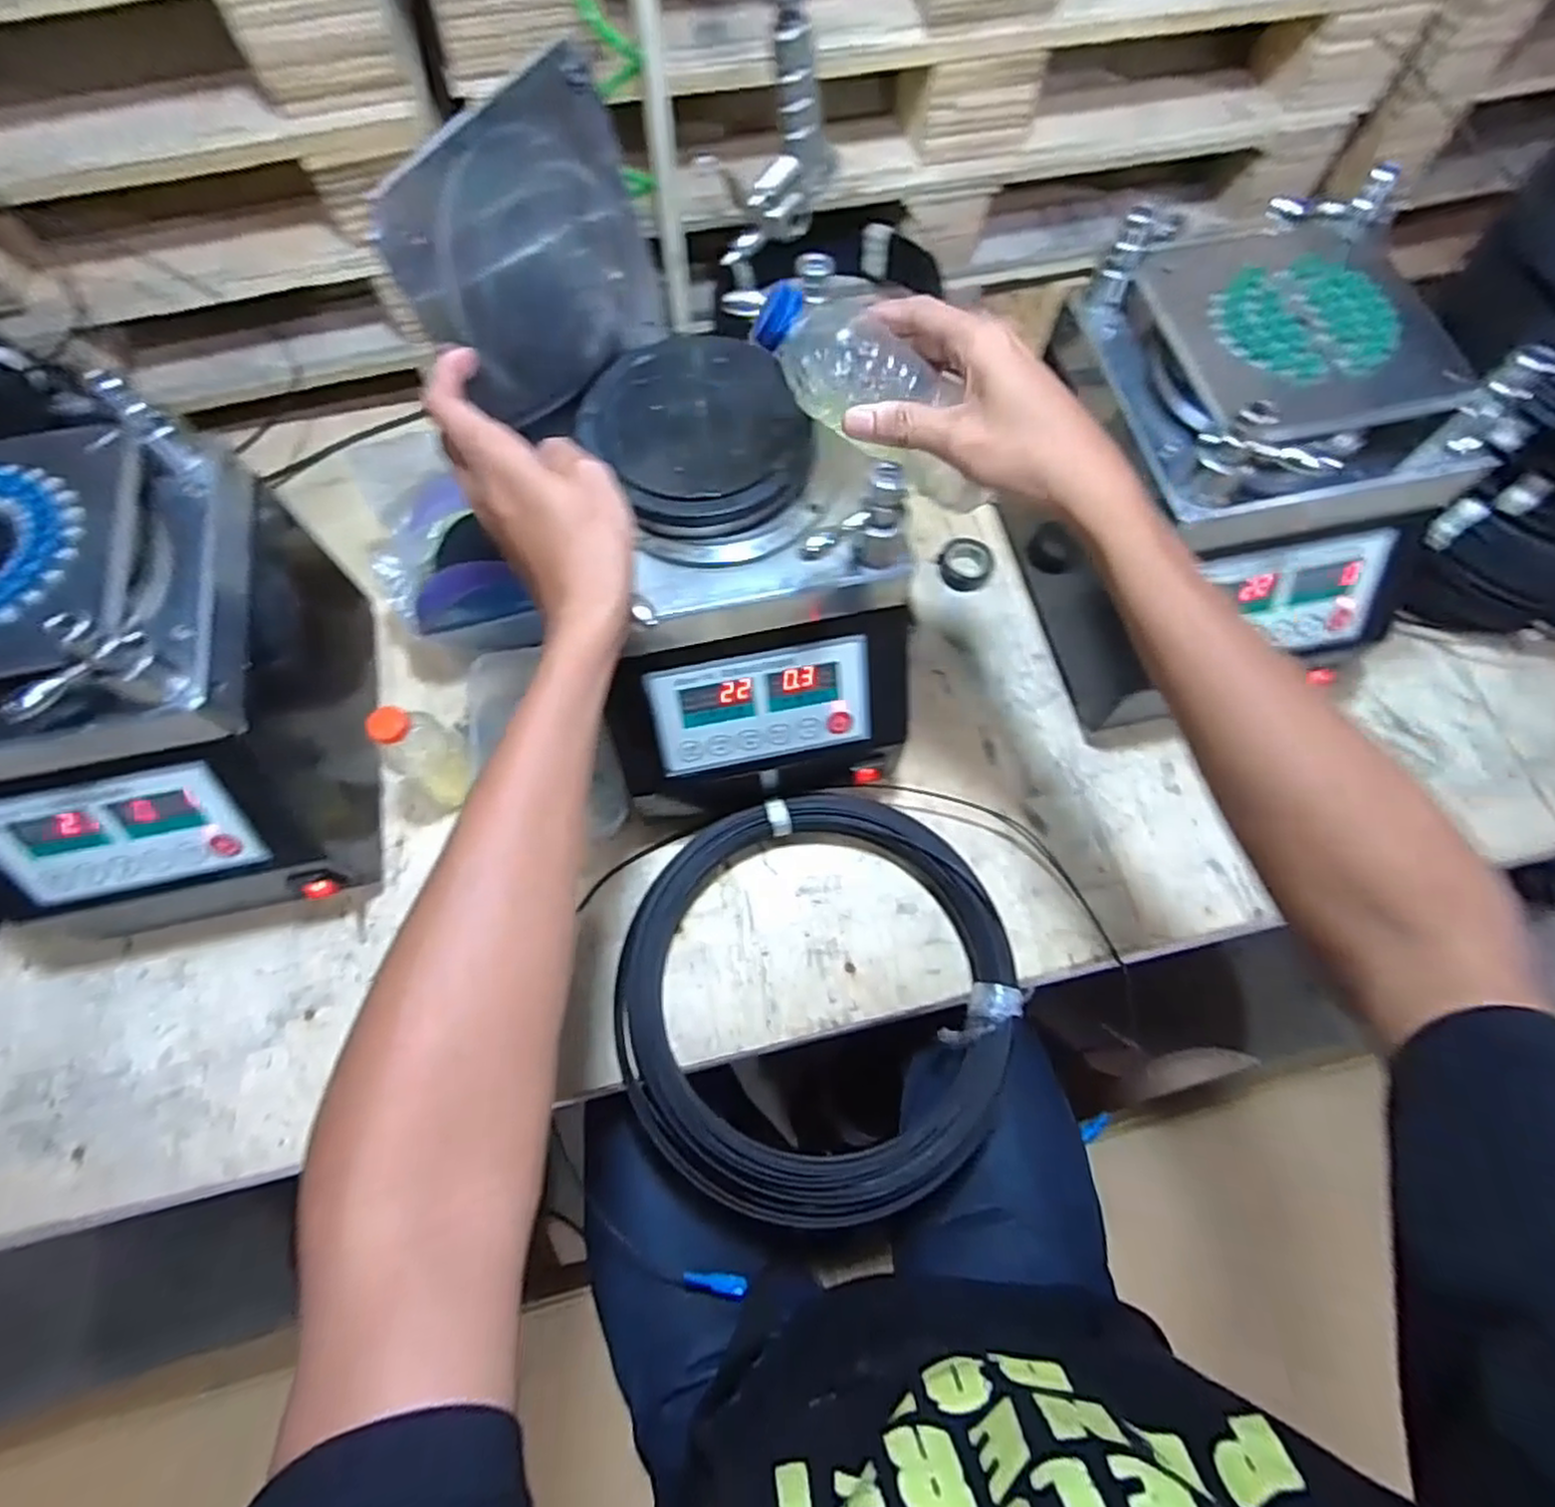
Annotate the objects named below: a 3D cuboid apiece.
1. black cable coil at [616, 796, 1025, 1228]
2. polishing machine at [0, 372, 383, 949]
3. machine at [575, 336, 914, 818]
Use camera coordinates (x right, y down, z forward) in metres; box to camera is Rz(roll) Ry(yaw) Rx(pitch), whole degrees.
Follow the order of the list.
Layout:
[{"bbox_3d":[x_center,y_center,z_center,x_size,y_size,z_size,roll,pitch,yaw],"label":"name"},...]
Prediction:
[{"bbox_3d":[0.029,0.186,0.570,0.299,0.051,0.296,-2,70,0],"label":"black cable coil"},{"bbox_3d":[-0.475,-0.052,0.540,0.255,0.274,0.309,-8,70,-2],"label":"polishing machine"},{"bbox_3d":[-0.025,-0.124,0.553,0.211,0.239,0.263,-8,70,-2],"label":"machine"}]

